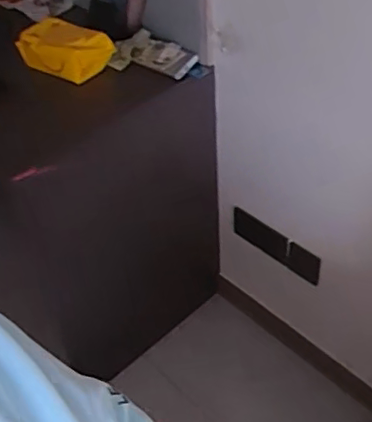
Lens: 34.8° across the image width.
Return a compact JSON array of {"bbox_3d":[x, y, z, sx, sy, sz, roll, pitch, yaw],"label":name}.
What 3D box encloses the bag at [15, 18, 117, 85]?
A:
[{"bbox_3d":[-0.242,-0.325,1.195,0.178,0.082,0.095,26,52,29],"label":"bag"}]

